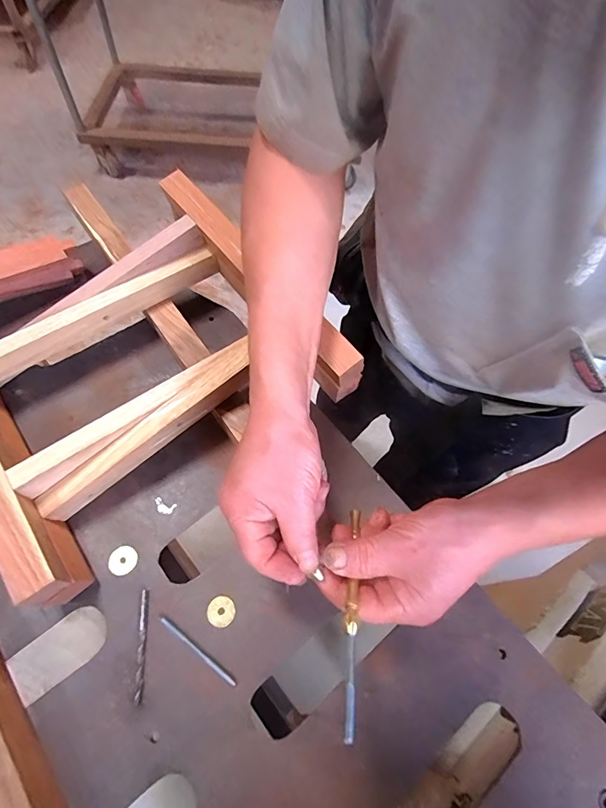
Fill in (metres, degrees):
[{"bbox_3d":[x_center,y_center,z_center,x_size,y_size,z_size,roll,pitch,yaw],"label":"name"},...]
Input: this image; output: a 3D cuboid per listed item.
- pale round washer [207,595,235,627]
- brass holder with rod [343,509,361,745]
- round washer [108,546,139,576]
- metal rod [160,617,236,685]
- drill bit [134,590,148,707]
[{"bbox_3d":[-0.074,0.186,0.371,0.025,0.004,0.025,2,62,-3],"label":"pale round washer"},{"bbox_3d":[0.033,0.136,0.283,0.010,0.005,0.150,9,42,1],"label":"brass holder with rod"},{"bbox_3d":[-0.168,0.146,0.385,0.026,0.004,0.025,2,62,-3],"label":"round washer"},{"bbox_3d":[-0.092,0.211,0.354,0.084,0.004,0.006,34,65,14],"label":"metal rod"},{"bbox_3d":[-0.138,0.205,0.353,0.007,0.004,0.084,-3,62,-6],"label":"drill bit"}]

